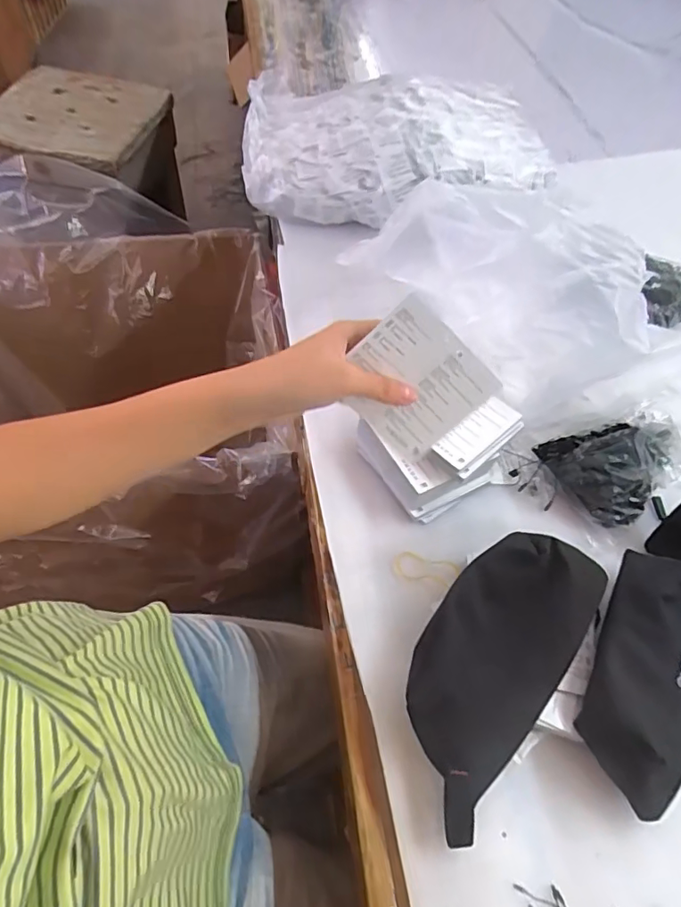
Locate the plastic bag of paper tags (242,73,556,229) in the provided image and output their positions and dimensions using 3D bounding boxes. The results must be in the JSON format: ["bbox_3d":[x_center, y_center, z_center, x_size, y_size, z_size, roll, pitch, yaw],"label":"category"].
[{"bbox_3d":[0.064,-0.424,0.716,0.389,0.100,0.231,-2,57,-6],"label":"plastic bag of paper tags"}]

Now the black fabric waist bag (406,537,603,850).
[{"bbox_3d":[0.111,0.146,0.377,0.097,0.077,0.201,39,62,19],"label":"black fabric waist bag"}]

